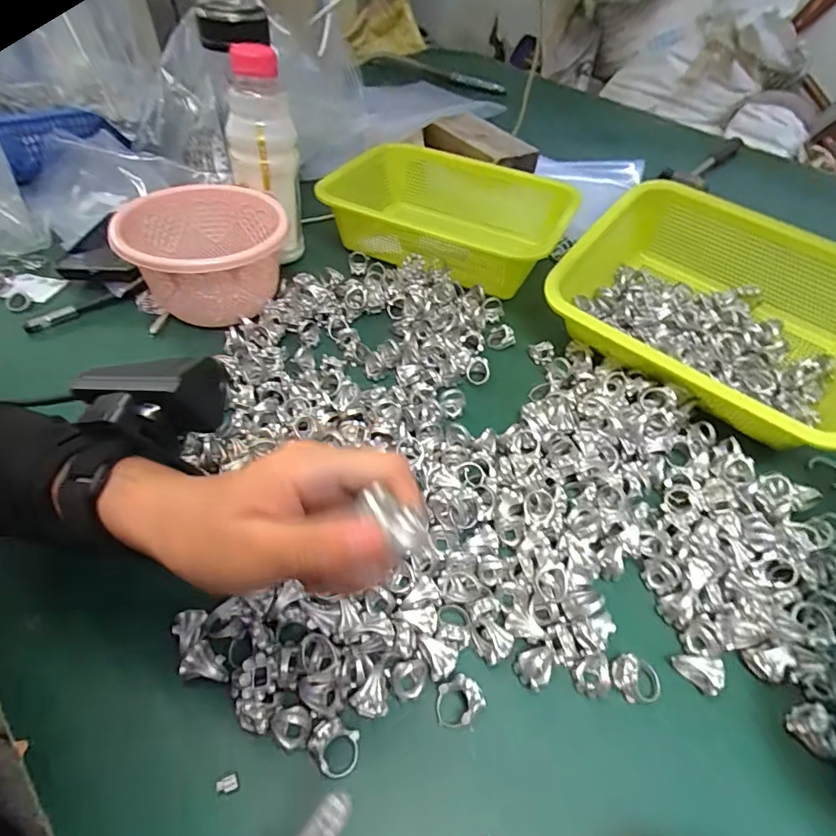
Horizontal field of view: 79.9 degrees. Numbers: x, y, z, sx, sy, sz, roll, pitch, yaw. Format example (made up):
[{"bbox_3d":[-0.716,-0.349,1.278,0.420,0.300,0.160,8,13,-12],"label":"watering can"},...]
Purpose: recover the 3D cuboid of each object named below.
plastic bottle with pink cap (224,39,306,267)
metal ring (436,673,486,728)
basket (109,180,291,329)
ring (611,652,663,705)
[{"bbox_3d":[-0.148,-0.243,0.486,0.062,0.182,0.060,-11,50,-13],"label":"plastic bottle with pink cap"},{"bbox_3d":[0.021,0.154,0.269,0.025,0.017,0.022,-24,55,-23],"label":"metal ring"},{"bbox_3d":[-0.193,-0.148,0.468,0.138,0.084,0.146,-13,51,-15],"label":"basket"},{"bbox_3d":[0.124,0.148,0.283,0.026,0.015,0.022,4,49,-1],"label":"ring"}]

